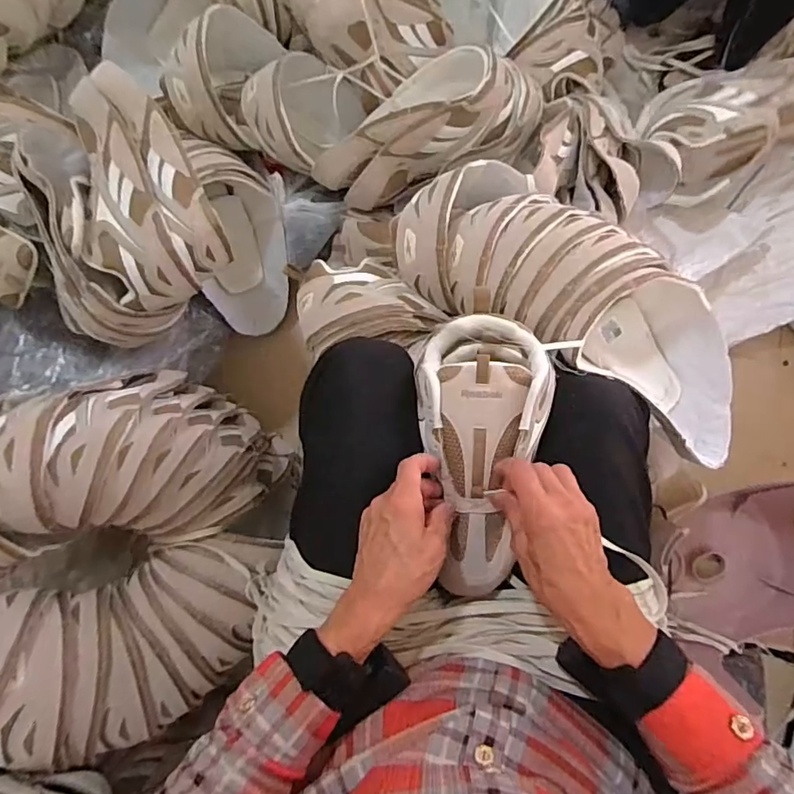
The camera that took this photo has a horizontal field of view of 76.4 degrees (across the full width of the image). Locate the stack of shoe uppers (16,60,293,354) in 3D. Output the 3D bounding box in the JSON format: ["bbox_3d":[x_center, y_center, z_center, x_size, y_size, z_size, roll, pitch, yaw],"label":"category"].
[{"bbox_3d":[-0.294,-0.216,0.680,0.252,0.281,0.289,-4,84,-3],"label":"stack of shoe uppers"}]

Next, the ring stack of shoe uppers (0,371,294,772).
[{"bbox_3d":[-0.324,0.151,0.552,0.358,0.262,0.372,19,83,-1],"label":"ring stack of shoe uppers"}]

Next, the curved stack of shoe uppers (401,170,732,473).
[{"bbox_3d":[0.204,-0.103,0.546,0.433,0.122,0.165,38,83,2],"label":"curved stack of shoe uppers"}]

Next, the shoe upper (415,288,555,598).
[{"bbox_3d":[0.082,0.050,0.452,0.123,0.061,0.251,2,90,-3],"label":"shoe upper"}]

